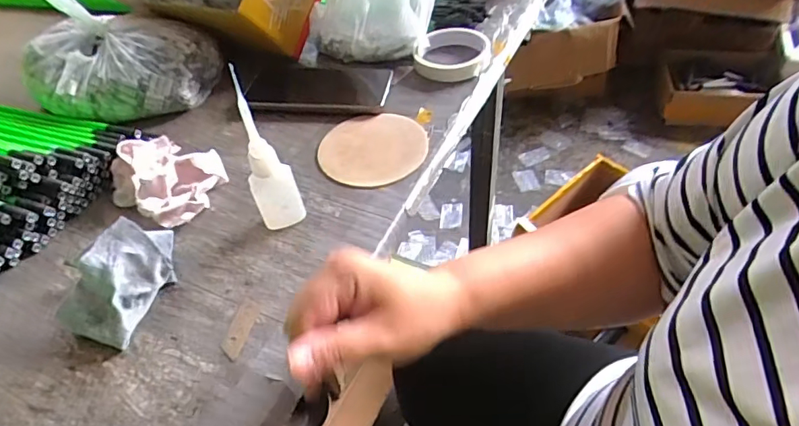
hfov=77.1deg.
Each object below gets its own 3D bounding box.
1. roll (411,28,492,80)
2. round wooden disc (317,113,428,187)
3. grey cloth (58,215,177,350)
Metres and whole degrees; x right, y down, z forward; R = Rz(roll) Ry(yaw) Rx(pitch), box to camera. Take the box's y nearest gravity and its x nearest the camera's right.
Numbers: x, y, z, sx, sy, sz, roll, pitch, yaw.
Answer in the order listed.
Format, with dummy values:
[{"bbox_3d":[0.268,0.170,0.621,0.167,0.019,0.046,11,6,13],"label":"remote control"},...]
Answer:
[{"bbox_3d":[0.060,-0.187,0.581,0.089,0.022,0.088,-2,47,2],"label":"roll"},{"bbox_3d":[-0.026,-0.064,0.500,0.104,0.009,0.104,-2,47,2],"label":"round wooden disc"},{"bbox_3d":[-0.211,0.048,0.384,0.050,0.056,0.095,14,50,17],"label":"grey cloth"}]

